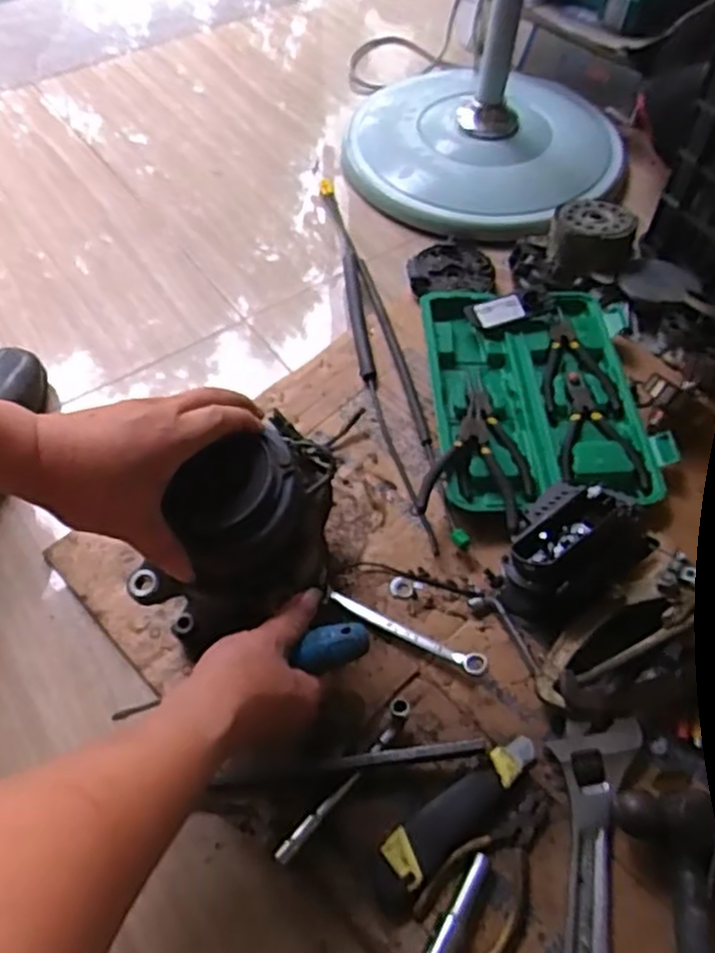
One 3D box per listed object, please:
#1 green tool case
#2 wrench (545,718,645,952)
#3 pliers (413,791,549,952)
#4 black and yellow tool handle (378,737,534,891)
[{"bbox_3d":[0.192,-0.091,0.761,0.231,0.033,0.317,0,56,0],"label":"green tool case"},{"bbox_3d":[0.164,0.307,0.508,0.065,0.016,0.270,10,57,6],"label":"wrench"},{"bbox_3d":[0.105,0.286,0.525,0.068,0.010,0.124,35,63,21],"label":"pliers"},{"bbox_3d":[0.082,0.248,0.549,0.143,0.017,0.036,-33,62,-20],"label":"black and yellow tool handle"}]

